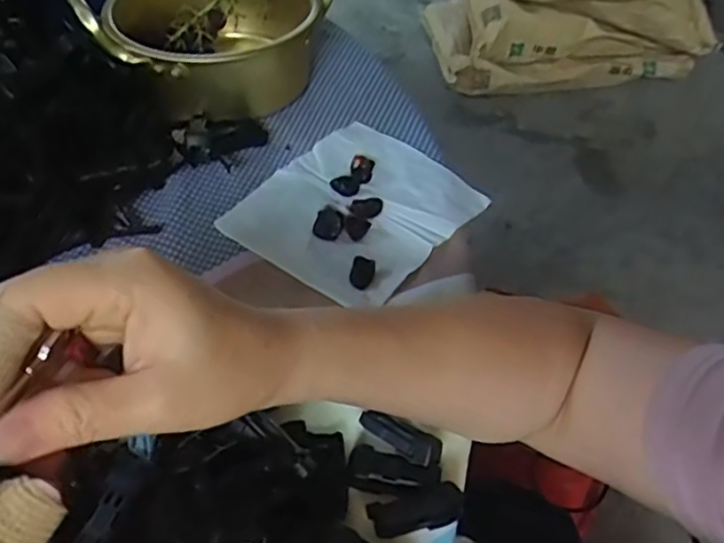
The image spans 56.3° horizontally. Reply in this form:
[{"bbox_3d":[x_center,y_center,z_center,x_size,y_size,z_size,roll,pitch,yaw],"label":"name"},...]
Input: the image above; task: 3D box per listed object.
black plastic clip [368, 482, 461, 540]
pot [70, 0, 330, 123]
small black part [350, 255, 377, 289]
[{"bbox_3d":[0.027,0.120,0.342,0.046,0.016,0.018,-8,50,-11],"label":"black plastic clip"},{"bbox_3d":[-0.122,-0.197,0.573,0.205,0.089,0.151,-17,52,-18],"label":"pot"},{"bbox_3d":[0.001,0.000,0.438,0.015,0.011,0.021,11,49,6],"label":"small black part"}]

